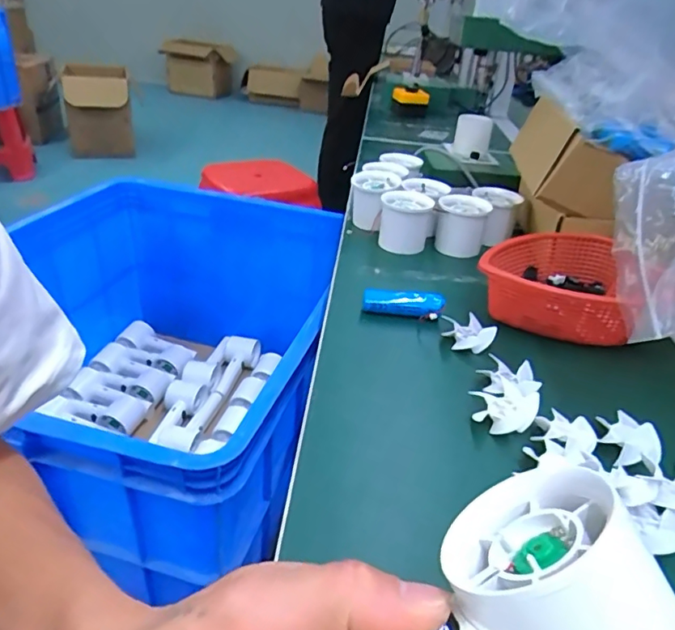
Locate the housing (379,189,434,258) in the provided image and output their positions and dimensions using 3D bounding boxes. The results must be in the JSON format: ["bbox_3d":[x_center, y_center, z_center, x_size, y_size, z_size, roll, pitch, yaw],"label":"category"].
[{"bbox_3d":[0.073,-0.098,0.580,0.055,0.054,0.065,7,31,6],"label":"housing"}]

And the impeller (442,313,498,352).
[{"bbox_3d":[0.103,0.015,0.429,0.033,0.019,0.042,-19,36,-31],"label":"impeller"}]

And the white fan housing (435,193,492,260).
[{"bbox_3d":[0.135,-0.096,0.582,0.054,0.053,0.050,12,32,15],"label":"white fan housing"}]

